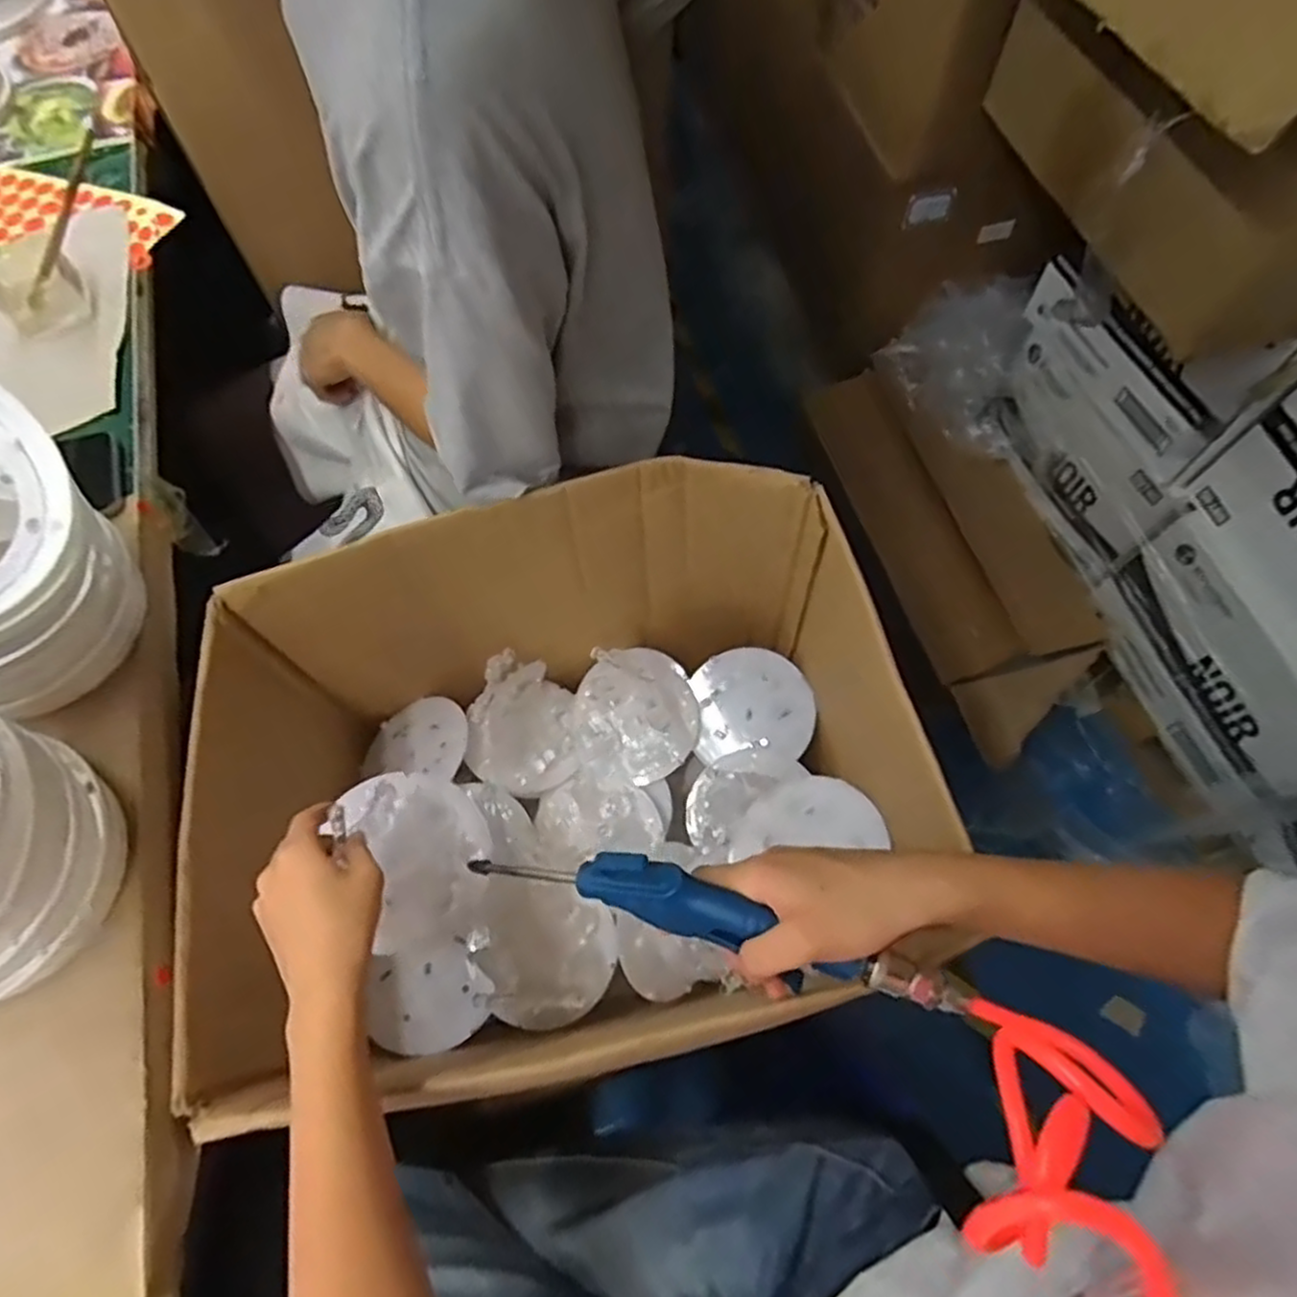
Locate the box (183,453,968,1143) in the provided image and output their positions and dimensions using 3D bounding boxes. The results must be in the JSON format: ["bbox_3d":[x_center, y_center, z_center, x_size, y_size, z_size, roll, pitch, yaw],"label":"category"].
[{"bbox_3d":[-0.050,0.101,0.600,0.448,0.280,0.367,-15,67,-6],"label":"box"}]

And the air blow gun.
[{"bbox_3d":[0.031,0.137,0.383,0.262,0.044,0.028,14,67,11],"label":"air blow gun"}]

